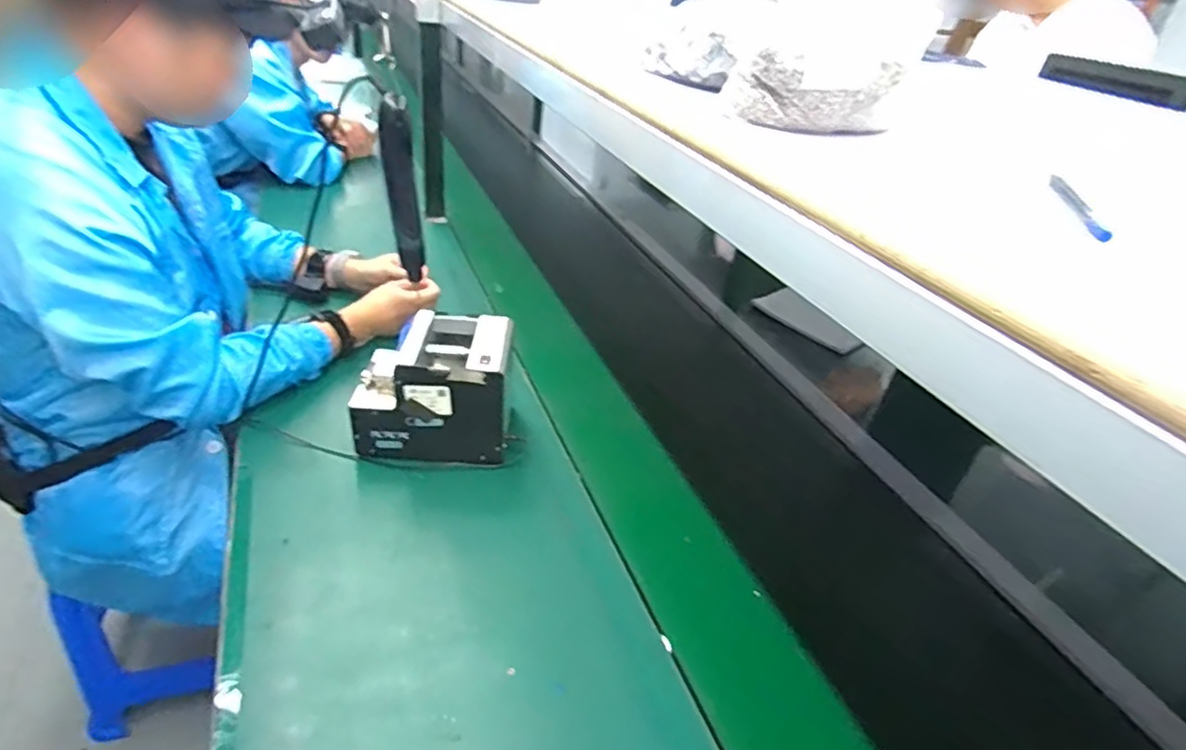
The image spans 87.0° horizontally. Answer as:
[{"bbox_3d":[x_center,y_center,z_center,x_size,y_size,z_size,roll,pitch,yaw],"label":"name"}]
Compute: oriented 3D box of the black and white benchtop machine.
[{"bbox_3d":[-0.201,0.015,0.805,0.184,0.144,0.139,4,35,-5],"label":"black and white benchtop machine"}]

